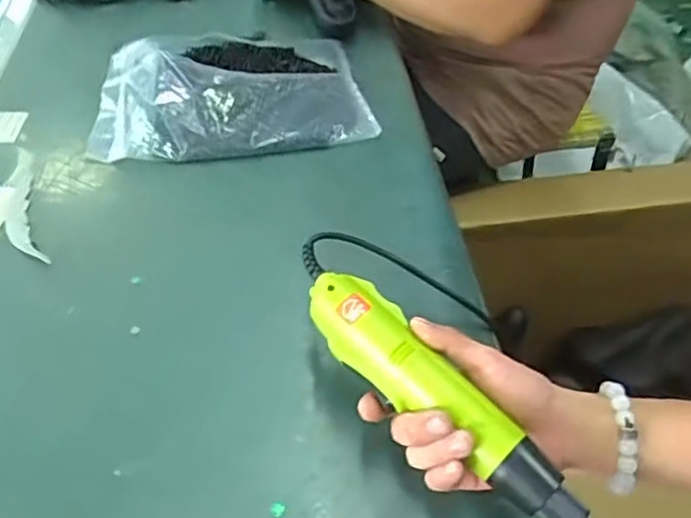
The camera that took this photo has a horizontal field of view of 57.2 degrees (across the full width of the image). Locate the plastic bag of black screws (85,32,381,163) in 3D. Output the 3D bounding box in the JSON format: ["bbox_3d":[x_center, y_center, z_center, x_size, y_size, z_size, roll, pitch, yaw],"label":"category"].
[{"bbox_3d":[-0.126,-0.222,0.746,0.306,0.057,0.268,-2,46,-3],"label":"plastic bag of black screws"}]

